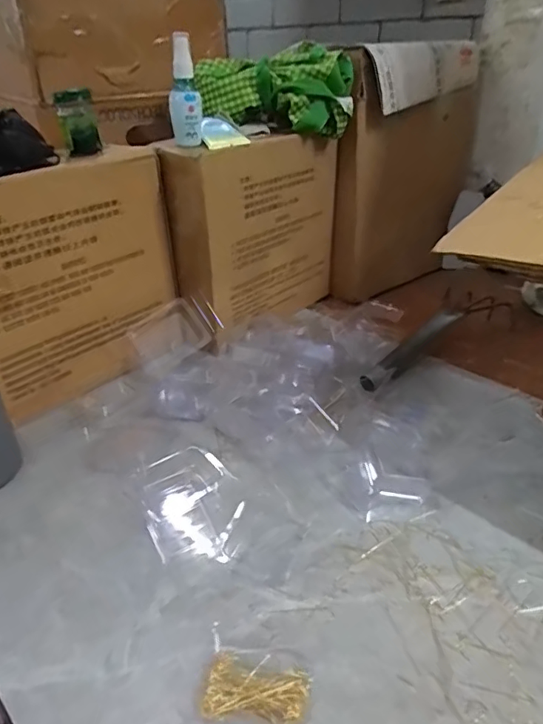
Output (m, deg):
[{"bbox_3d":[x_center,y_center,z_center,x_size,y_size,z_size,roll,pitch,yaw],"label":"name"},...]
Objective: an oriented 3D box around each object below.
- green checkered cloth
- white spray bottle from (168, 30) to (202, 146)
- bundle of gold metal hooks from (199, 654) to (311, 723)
[{"bbox_3d":[0.008,-0.379,0.729,0.209,0.095,0.094,8,32,14],"label":"green checkered cloth"},{"bbox_3d":[-0.104,-0.318,0.618,0.036,0.118,0.034,-5,32,-7],"label":"white spray bottle"},{"bbox_3d":[-0.010,0.219,0.352,0.071,0.013,0.041,2,31,5],"label":"bundle of gold metal hooks"}]

